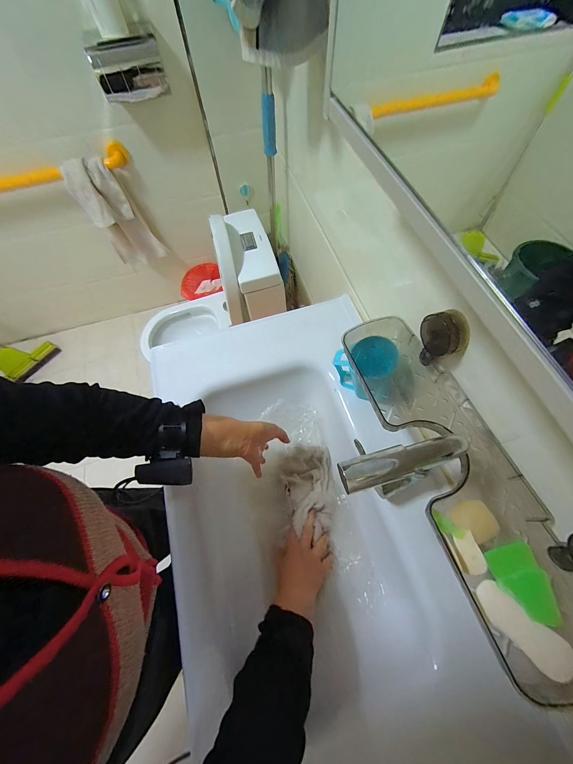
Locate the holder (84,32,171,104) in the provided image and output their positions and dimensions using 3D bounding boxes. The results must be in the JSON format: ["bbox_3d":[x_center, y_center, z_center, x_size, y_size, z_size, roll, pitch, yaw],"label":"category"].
[{"bbox_3d":[-0.496,-0.991,0.871,0.213,0.134,0.071,-8,65,-1],"label":"holder"}]

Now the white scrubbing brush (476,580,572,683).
[{"bbox_3d":[0.230,0.240,0.267,0.034,0.010,0.080,-49,54,0],"label":"white scrubbing brush"}]

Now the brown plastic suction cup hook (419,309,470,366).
[{"bbox_3d":[0.204,-0.055,0.367,0.025,0.090,0.057,-23,66,-7],"label":"brown plastic suction cup hook"}]

